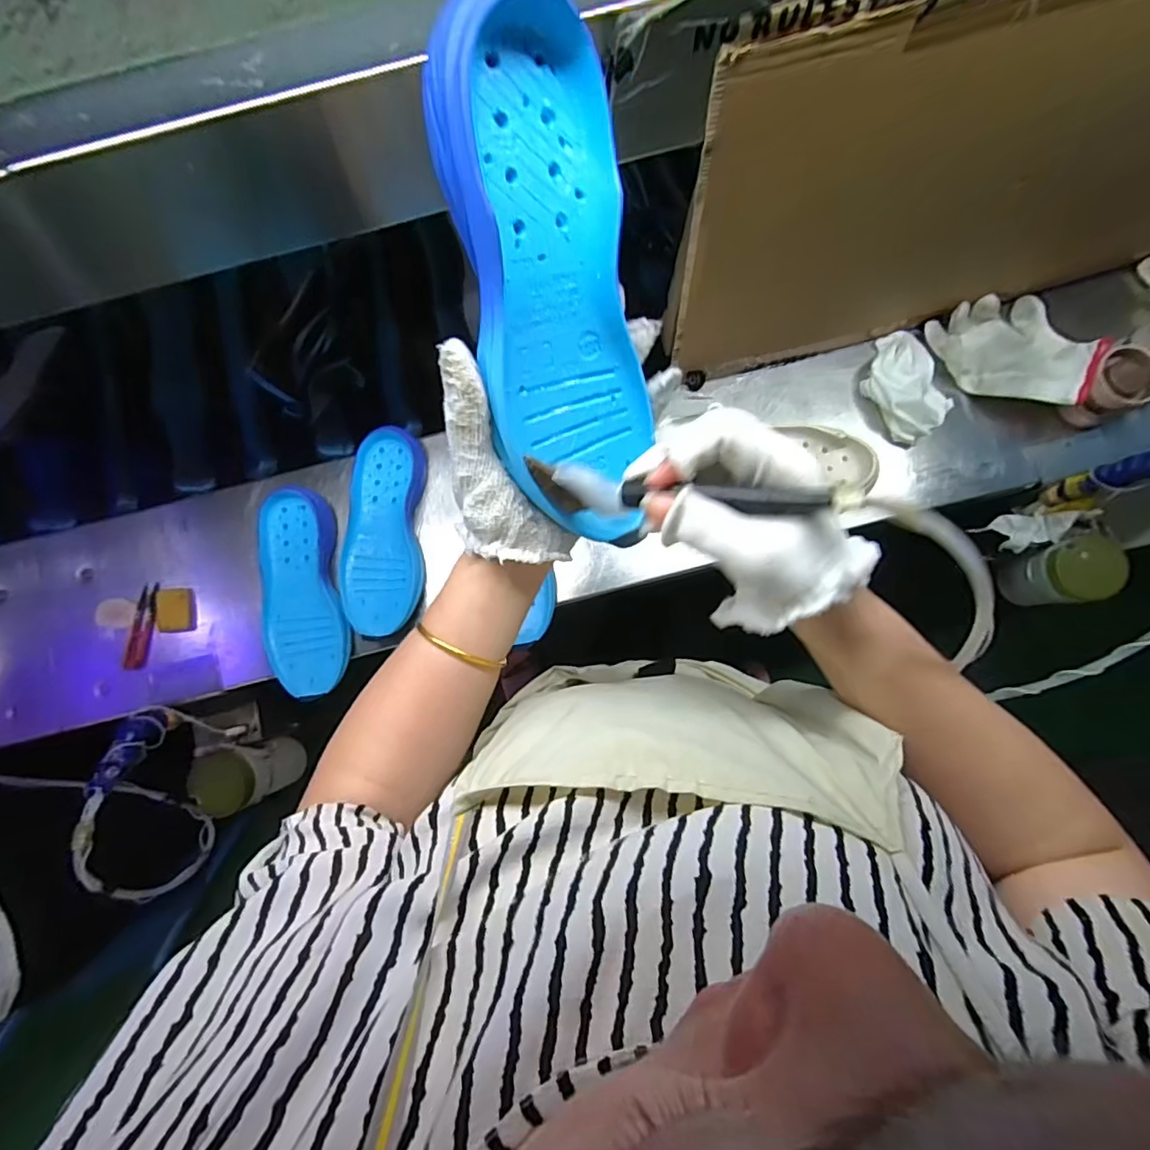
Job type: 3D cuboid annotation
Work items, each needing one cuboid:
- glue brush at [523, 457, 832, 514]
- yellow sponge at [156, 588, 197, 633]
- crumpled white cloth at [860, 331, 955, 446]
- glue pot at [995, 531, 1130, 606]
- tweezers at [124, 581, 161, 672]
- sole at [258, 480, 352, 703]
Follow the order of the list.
[{"bbox_3d":[0.046,-0.041,0.288,0.147,0.030,0.019,6,82,27],"label":"glue brush"},{"bbox_3d":[-0.470,0.041,0.686,0.047,0.012,0.053,-6,79,2],"label":"yellow sponge"},{"bbox_3d":[0.378,-0.218,0.668,0.078,0.034,0.124,-29,79,-2],"label":"crumpled white cloth"},{"bbox_3d":[0.592,-0.004,0.714,0.076,0.111,0.076,-1,79,3],"label":"glue pot"},{"bbox_3d":[-0.509,0.060,0.685,0.030,0.010,0.099,5,80,4],"label":"tweezers"},{"bbox_3d":[-0.309,0.019,0.666,0.096,0.029,0.235,-4,79,2],"label":"sole"}]

